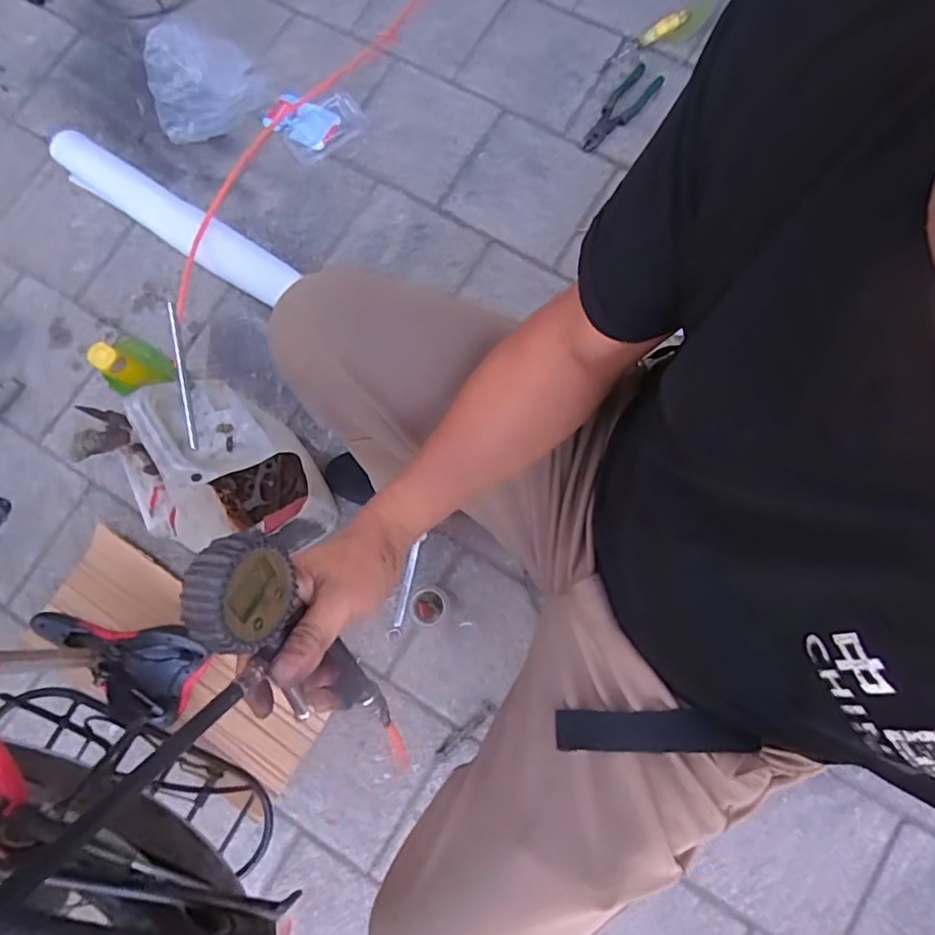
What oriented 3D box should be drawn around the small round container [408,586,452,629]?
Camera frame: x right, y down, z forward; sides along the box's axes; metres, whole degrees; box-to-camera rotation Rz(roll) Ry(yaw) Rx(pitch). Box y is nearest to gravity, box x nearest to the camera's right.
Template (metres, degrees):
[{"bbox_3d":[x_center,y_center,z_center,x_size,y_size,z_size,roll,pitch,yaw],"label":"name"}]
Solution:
[{"bbox_3d":[-0.056,0.216,0.907,0.056,0.096,0.056,-1,78,3],"label":"small round container"}]

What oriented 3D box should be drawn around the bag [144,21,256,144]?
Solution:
[{"bbox_3d":[-0.504,-0.727,1.094,0.209,0.154,0.138,-34,78,-4],"label":"bag"}]

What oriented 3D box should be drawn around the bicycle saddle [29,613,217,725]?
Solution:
[{"bbox_3d":[-0.541,0.283,0.912,0.250,0.093,0.133,27,81,8],"label":"bicycle saddle"}]

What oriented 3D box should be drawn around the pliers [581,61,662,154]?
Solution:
[{"bbox_3d":[0.289,-0.676,1.101,0.066,0.020,0.207,40,83,10],"label":"pliers"}]

